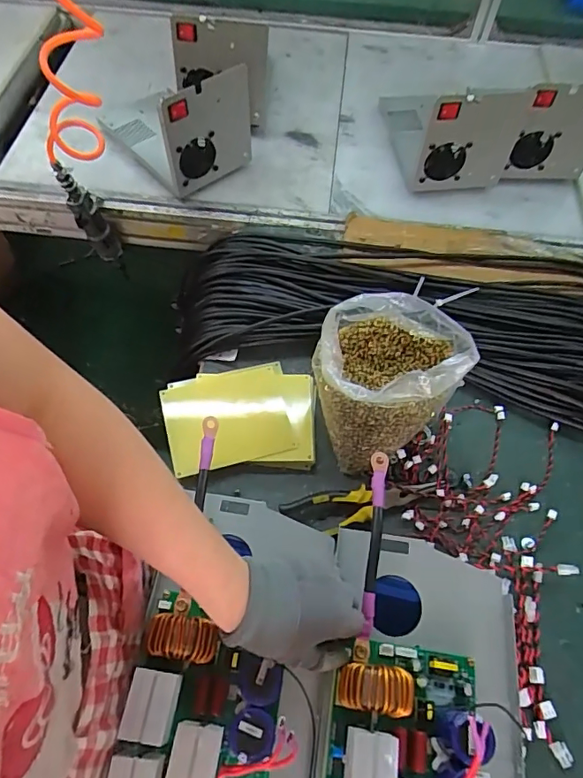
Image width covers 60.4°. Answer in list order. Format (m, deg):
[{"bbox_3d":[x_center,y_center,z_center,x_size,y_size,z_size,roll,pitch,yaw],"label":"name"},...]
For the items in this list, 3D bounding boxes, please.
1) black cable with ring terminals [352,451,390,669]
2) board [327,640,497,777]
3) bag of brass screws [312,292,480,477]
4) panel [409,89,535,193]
[{"bbox_3d":[0.078,0.154,0.480,0.018,0.030,0.189,9,63,3],"label":"black cable with ring terminals"},{"bbox_3d":[0.091,0.279,0.387,0.121,0.071,0.149,8,58,3],"label":"board"},{"bbox_3d":[0.110,-0.019,0.606,0.159,0.130,0.145,-27,63,-17],"label":"bag of brass screws"},{"bbox_3d":[0.288,-0.393,0.816,0.163,0.167,0.018,-11,59,-9],"label":"panel"}]

